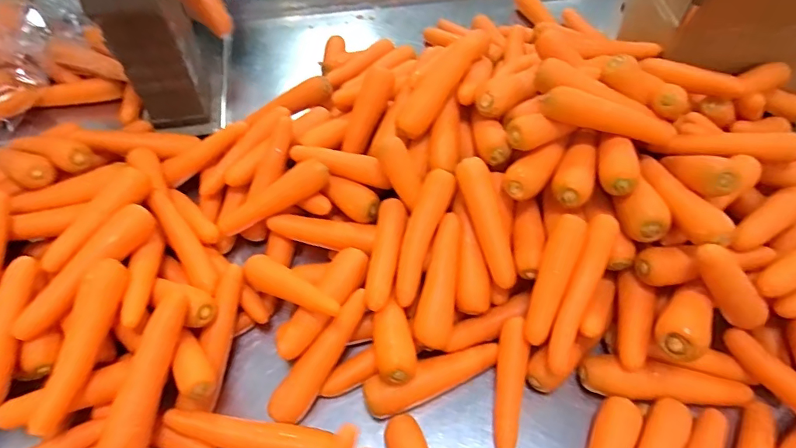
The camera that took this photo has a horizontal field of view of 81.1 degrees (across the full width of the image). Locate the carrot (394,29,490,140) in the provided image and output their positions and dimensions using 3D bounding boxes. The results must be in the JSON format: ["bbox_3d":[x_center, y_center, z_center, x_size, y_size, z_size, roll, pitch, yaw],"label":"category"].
[{"bbox_3d":[0.055,-0.191,0.633,0.043,0.039,0.163,34,83,23],"label":"carrot"}]

